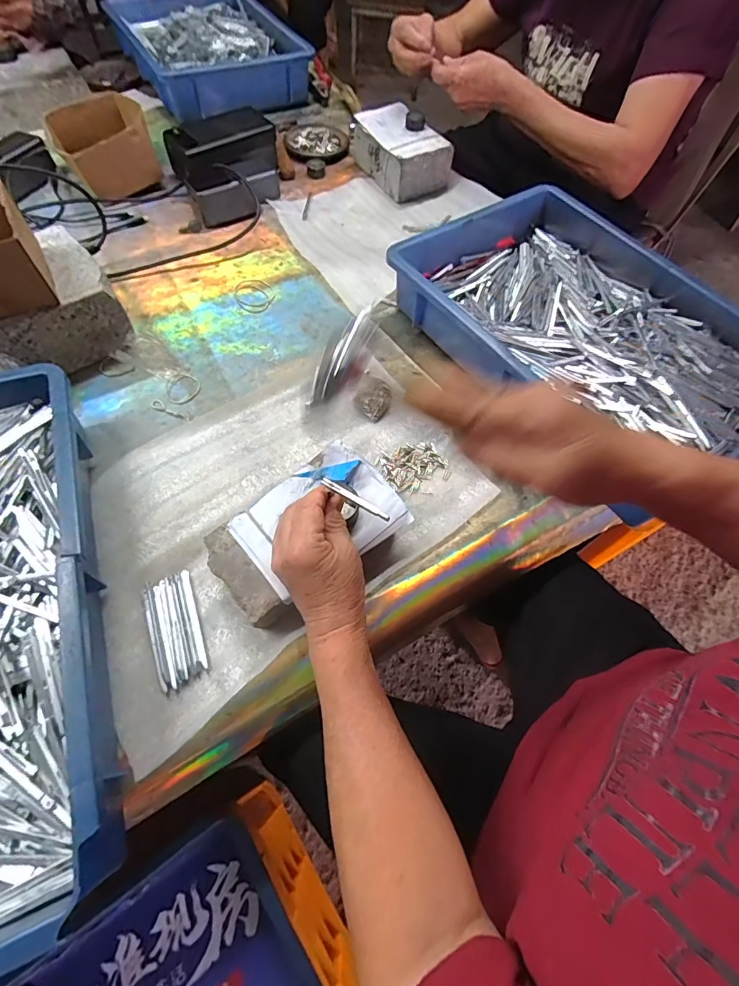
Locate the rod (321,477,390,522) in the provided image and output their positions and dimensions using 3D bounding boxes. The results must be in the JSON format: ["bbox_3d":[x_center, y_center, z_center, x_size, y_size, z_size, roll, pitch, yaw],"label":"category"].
[{"bbox_3d":[-0.010,0.005,0.325,0.058,0.006,0.005,32,64,8],"label":"rod"}]

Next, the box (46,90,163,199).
[{"bbox_3d":[-0.407,-0.537,0.671,0.130,0.066,0.145,-30,66,-17],"label":"box"}]

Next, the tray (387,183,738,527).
[{"bbox_3d":[0.258,-0.189,0.522,0.284,0.081,0.430,-33,67,-19],"label":"tray"}]

